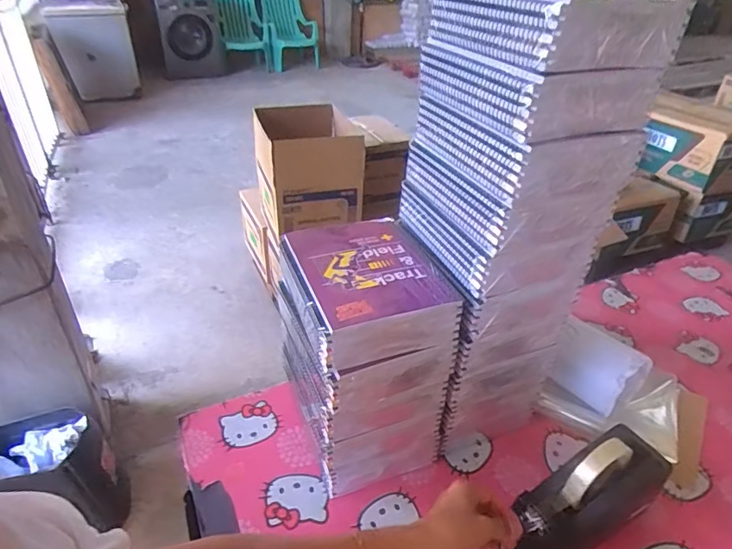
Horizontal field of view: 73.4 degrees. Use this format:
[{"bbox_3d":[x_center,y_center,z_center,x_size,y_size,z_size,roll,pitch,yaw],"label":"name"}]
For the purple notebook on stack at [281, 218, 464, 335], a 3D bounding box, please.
[{"bbox_3d":[-0.003,-0.014,0.574,0.151,0.012,0.199,-10,36,-18],"label":"purple notebook on stack"}]

